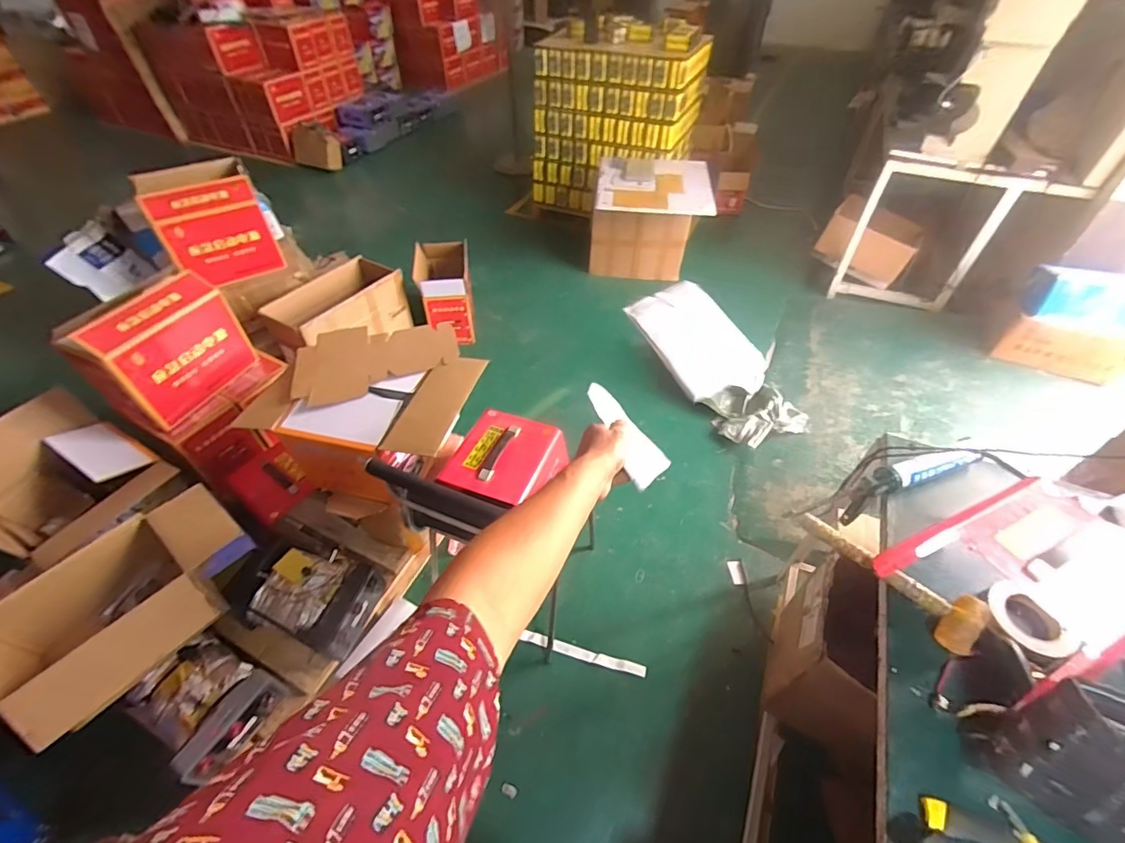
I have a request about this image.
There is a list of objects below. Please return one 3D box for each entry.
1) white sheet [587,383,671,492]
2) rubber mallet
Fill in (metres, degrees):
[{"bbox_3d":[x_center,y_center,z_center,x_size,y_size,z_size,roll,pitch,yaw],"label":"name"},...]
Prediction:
[{"bbox_3d":[0.088,0.017,0.679,0.064,0.014,0.159,-39,97,-31],"label":"white sheet"},{"bbox_3d":[0.569,0.257,0.847,0.094,0.051,0.303,-29,54,-25],"label":"rubber mallet"}]

